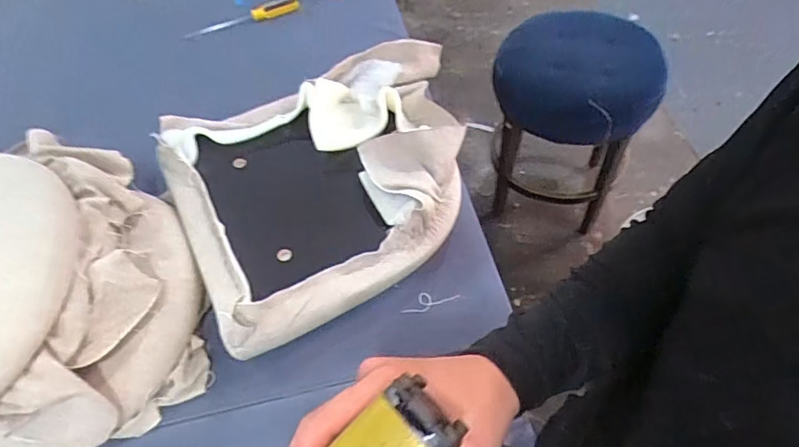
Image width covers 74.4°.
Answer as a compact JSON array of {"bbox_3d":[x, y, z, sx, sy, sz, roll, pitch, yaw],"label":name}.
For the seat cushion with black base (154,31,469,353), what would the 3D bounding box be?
[{"bbox_3d":[-0.115,-0.092,0.919,0.545,0.144,0.463,-29,59,-15],"label":"seat cushion with black base"}]

